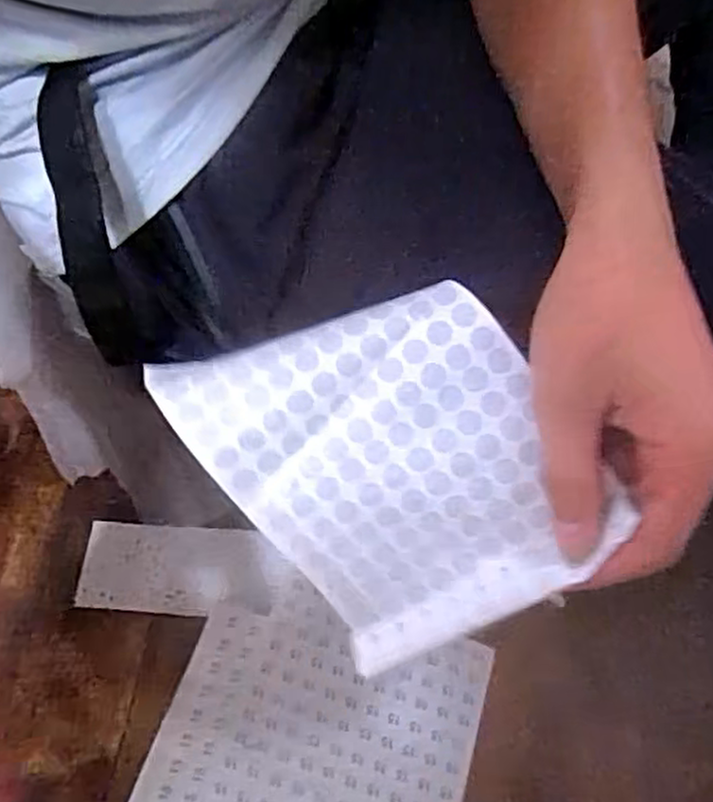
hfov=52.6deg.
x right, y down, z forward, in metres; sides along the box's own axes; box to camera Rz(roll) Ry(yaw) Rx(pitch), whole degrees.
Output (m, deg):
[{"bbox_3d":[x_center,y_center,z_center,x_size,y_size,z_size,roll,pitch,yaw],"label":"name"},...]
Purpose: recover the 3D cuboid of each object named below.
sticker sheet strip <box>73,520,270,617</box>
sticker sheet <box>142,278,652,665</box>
[{"bbox_3d":[-0.101,0.092,0.400,0.104,0.011,0.048,6,61,-1],"label":"sticker sheet strip"},{"bbox_3d":[0.014,0.019,0.283,0.119,0.026,0.147,-36,91,2],"label":"sticker sheet"}]

